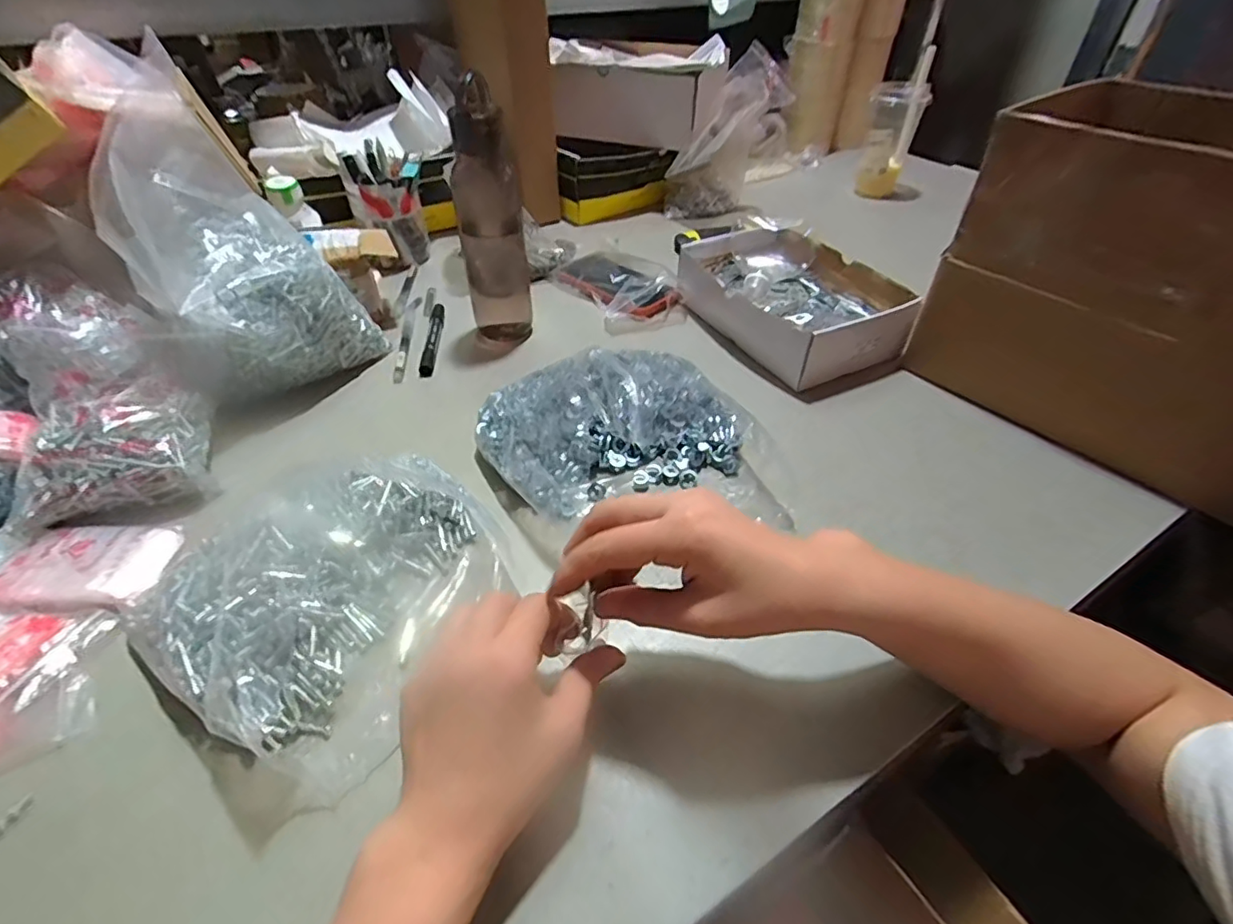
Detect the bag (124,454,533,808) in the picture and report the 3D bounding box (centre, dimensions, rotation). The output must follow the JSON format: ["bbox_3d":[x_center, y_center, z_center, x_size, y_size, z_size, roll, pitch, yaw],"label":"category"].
[{"bbox_3d":[-0.185,0.080,0.397,0.187,0.043,0.211,20,46,20],"label":"bag"}]

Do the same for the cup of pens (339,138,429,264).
[{"bbox_3d":[-0.302,-0.342,0.774,0.085,0.137,0.079,0,43,0],"label":"cup of pens"}]

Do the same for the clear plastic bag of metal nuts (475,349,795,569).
[{"bbox_3d":[0.005,-0.019,0.495,0.231,0.056,0.181,-9,44,-10],"label":"clear plastic bag of metal nuts"}]

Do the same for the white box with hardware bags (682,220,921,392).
[{"bbox_3d":[0.203,-0.191,0.673,0.173,0.066,0.244,-20,46,-20],"label":"white box with hardware bags"}]

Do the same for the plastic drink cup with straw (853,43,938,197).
[{"bbox_3d":[0.488,-0.591,1.023,0.089,0.203,0.074,16,45,16],"label":"plastic drink cup with straw"}]

